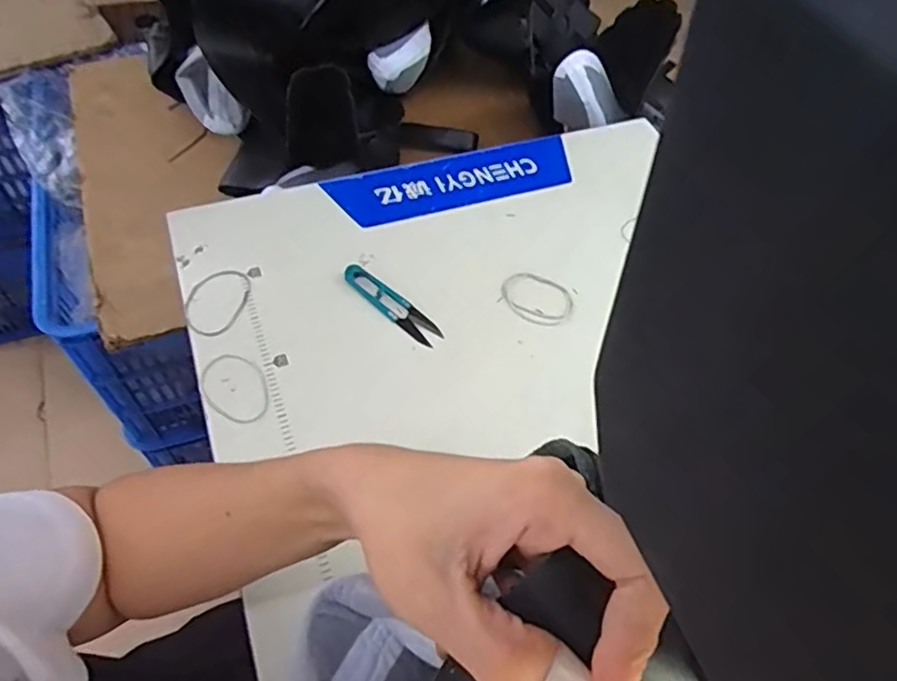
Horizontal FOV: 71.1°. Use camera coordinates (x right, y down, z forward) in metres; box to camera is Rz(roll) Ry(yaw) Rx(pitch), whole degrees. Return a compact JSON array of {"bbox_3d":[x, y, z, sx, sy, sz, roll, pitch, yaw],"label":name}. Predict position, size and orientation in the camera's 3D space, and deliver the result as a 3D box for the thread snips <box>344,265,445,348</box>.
[{"bbox_3d":[-0.049,-0.032,0.553,0.103,0.015,0.024,36,60,19],"label":"thread snips"}]

